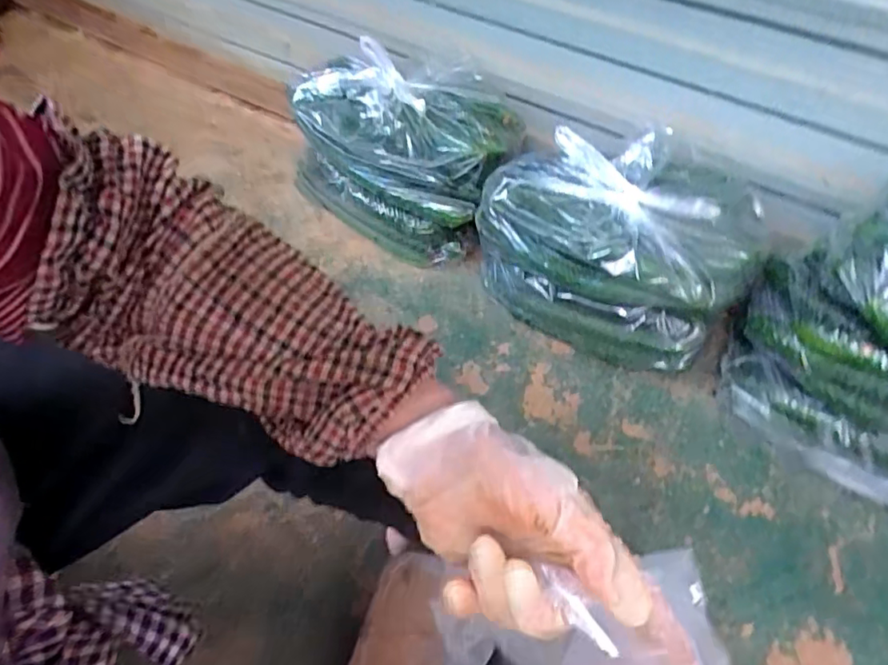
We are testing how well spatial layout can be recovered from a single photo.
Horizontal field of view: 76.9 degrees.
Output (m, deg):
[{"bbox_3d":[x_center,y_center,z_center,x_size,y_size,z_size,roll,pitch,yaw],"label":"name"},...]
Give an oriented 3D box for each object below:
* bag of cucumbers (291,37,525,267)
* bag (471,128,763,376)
[{"bbox_3d":[-0.068,-0.331,1.028,0.380,0.238,0.311,14,52,8],"label":"bag of cucumbers"},{"bbox_3d":[0.244,-0.135,0.844,0.385,0.238,0.236,35,58,23],"label":"bag"}]

